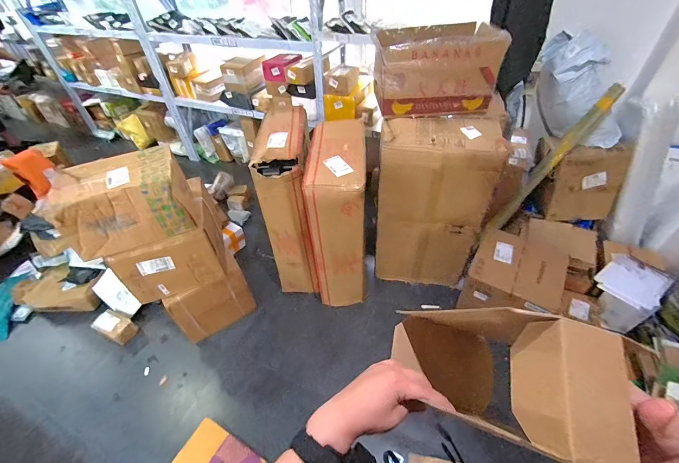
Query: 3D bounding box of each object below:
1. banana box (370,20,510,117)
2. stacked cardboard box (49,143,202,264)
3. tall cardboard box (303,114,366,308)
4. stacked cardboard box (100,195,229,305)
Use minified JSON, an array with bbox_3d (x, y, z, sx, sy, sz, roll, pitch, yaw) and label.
[{"bbox_3d":[0.362,-0.632,1.230,0.429,0.243,0.287,-4,44,0],"label":"banana box"},{"bbox_3d":[-0.748,-0.118,1.125,0.371,0.207,0.295,-21,46,-16],"label":"stacked cardboard box"},{"bbox_3d":[0.004,-0.041,1.389,0.216,0.679,0.390,0,44,5],"label":"tall cardboard box"},{"bbox_3d":[-0.672,0.074,1.271,0.353,0.276,0.240,-16,45,-11],"label":"stacked cardboard box"}]

